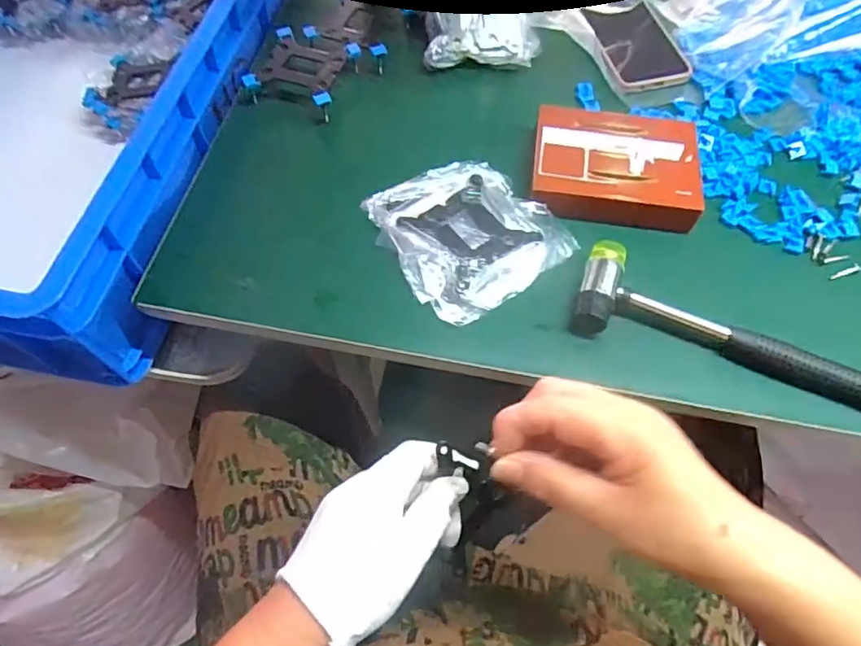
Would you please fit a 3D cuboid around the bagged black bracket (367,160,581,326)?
[{"bbox_3d":[0.028,-0.079,0.468,0.131,0.018,0.140,-31,67,-15],"label":"bagged black bracket"}]

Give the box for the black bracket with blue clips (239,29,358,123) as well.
[{"bbox_3d":[-0.122,-0.242,0.552,0.087,0.036,0.090,18,65,10],"label":"black bracket with blue clips"}]

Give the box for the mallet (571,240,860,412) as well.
[{"bbox_3d":[0.230,0.002,0.421,0.237,0.029,0.075,15,64,8],"label":"mallet"}]

